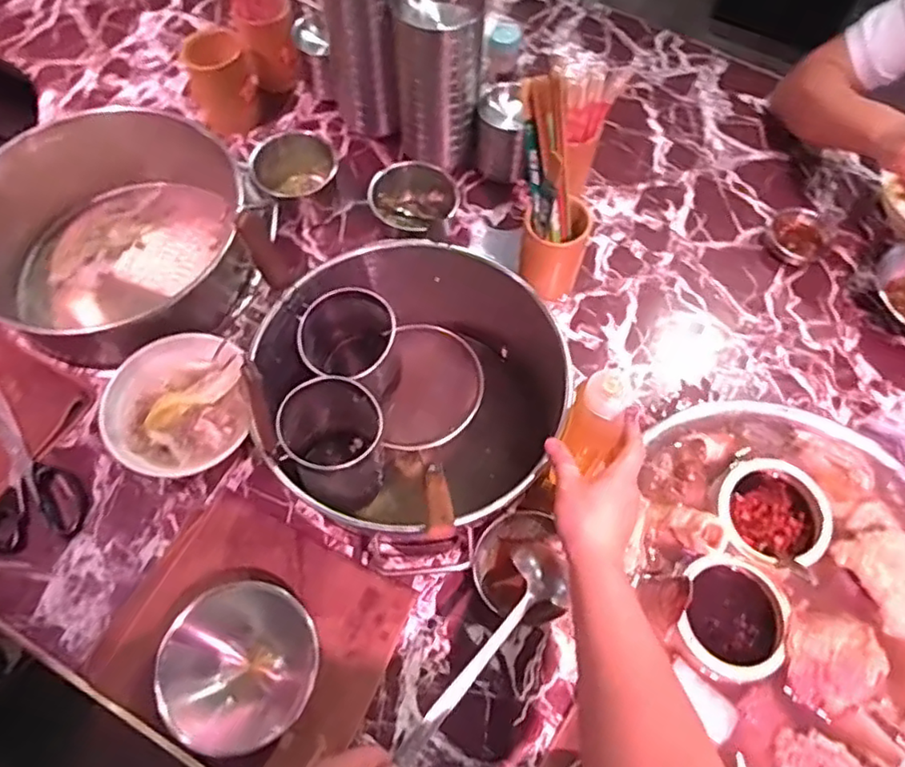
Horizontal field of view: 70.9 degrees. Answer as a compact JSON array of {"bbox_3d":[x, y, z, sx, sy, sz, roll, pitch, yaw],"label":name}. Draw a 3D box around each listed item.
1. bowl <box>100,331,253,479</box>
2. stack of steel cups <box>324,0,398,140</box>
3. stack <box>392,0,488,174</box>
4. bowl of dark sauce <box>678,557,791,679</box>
[{"bbox_3d":[-0.320,0.024,0.753,0.156,0.071,0.171,-5,64,-5],"label":"bowl"},{"bbox_3d":[-0.123,-0.480,0.896,0.110,0.269,0.095,3,63,-1],"label":"stack of steel cups"},{"bbox_3d":[-0.021,-0.416,0.875,0.110,0.255,0.082,0,63,-3],"label":"stack"},{"bbox_3d":[0.302,0.256,0.696,0.107,0.060,0.116,1,63,-2],"label":"bowl of dark sauce"}]

